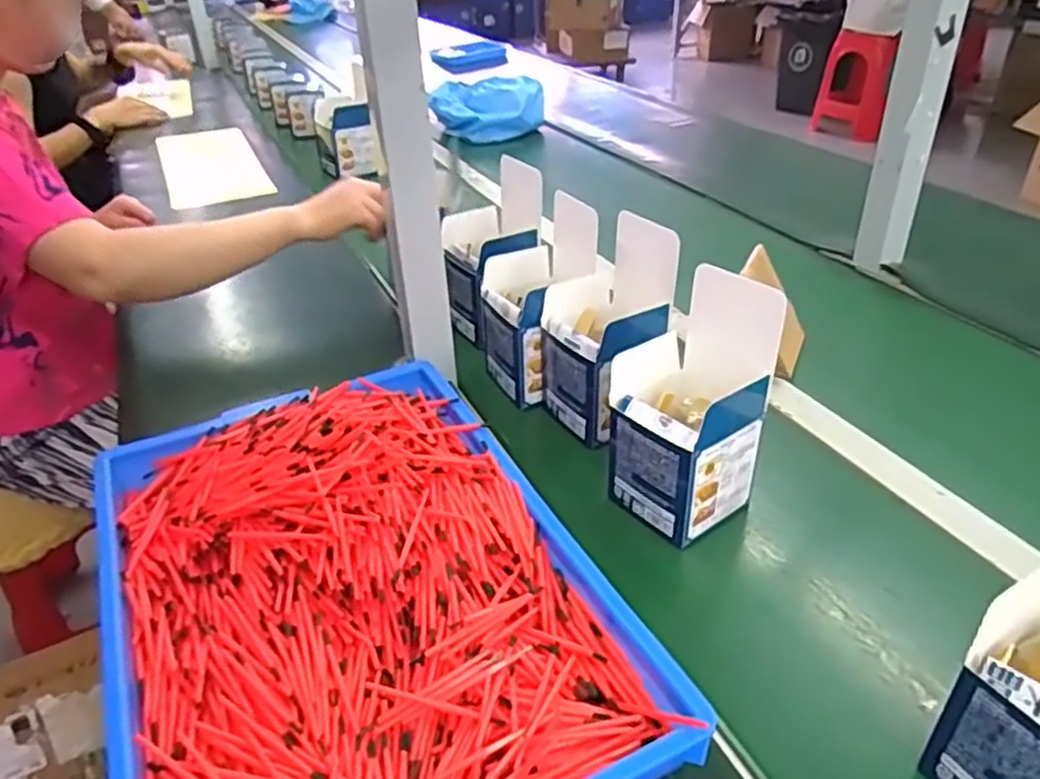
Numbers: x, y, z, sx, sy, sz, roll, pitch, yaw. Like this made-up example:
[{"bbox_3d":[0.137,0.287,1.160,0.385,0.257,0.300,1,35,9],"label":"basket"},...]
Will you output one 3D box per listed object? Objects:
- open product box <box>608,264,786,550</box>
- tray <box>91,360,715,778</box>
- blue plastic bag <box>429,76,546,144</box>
[{"bbox_3d":[0.127,0.011,0.553,0.092,0.172,0.098,-24,39,-29],"label":"open product box"},{"bbox_3d":[-0.114,0.130,0.492,0.295,0.063,0.422,-17,36,-21],"label":"tray"},{"bbox_3d":[-0.074,-0.575,1.533,0.217,0.123,0.108,12,36,20],"label":"blue plastic bag"}]

